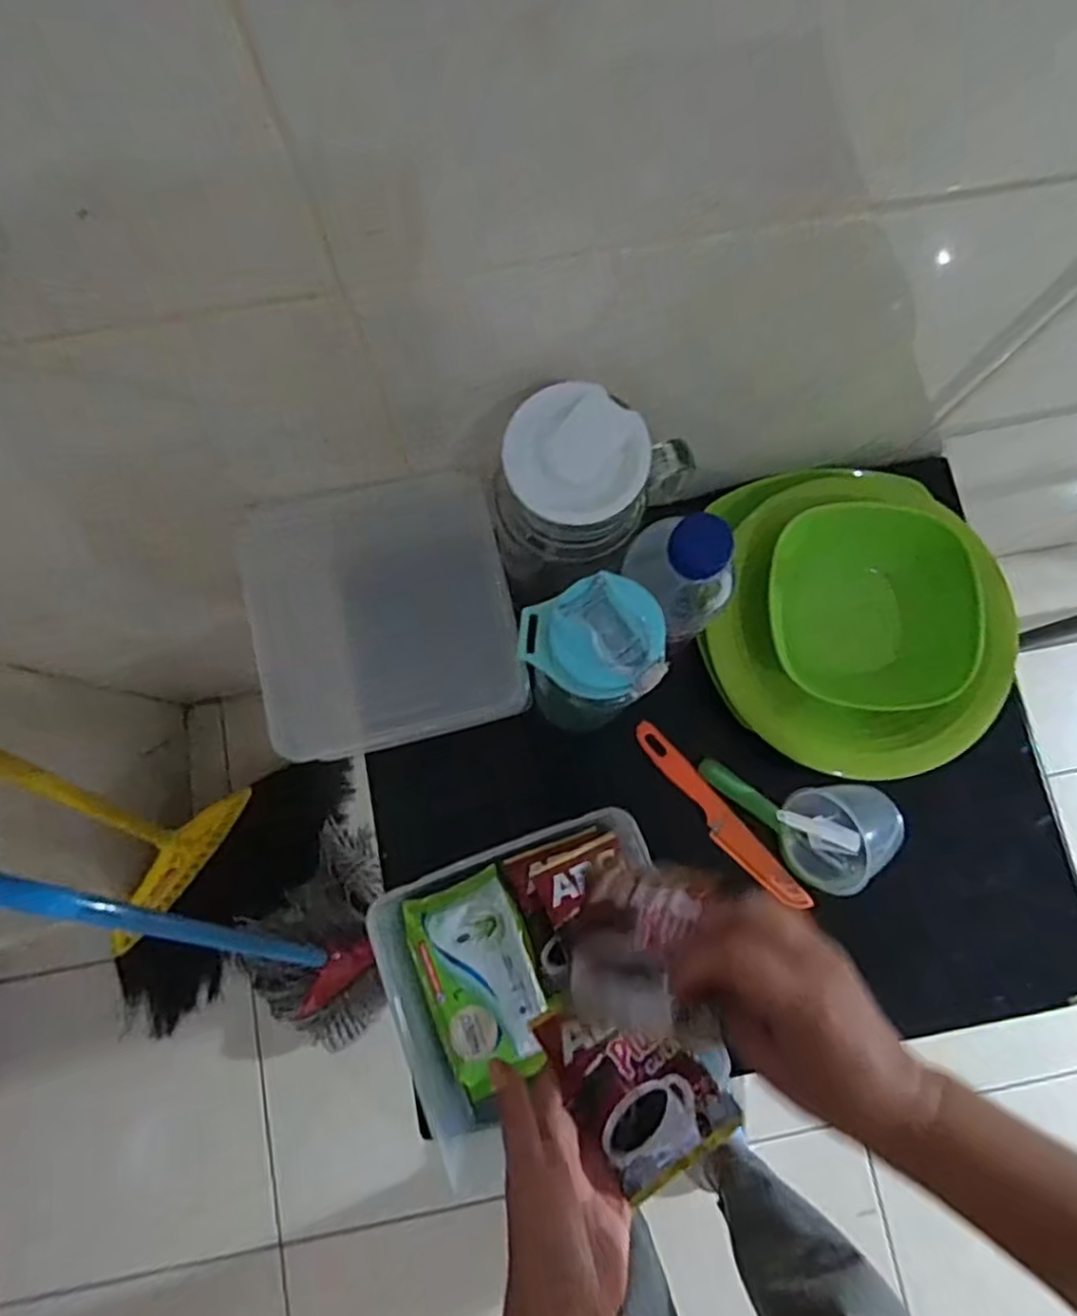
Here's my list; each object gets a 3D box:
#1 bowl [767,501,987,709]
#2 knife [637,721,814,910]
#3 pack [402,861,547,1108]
[{"bbox_3d":[0.252,-0.038,0.530,0.137,0.053,0.145,1,80,-1],"label":"bowl"},{"bbox_3d":[0.137,0.123,0.539,0.023,0.007,0.180,-41,83,-8],"label":"knife"},{"bbox_3d":[-0.040,0.225,0.496,0.078,0.015,0.130,-21,81,-5],"label":"pack"}]

